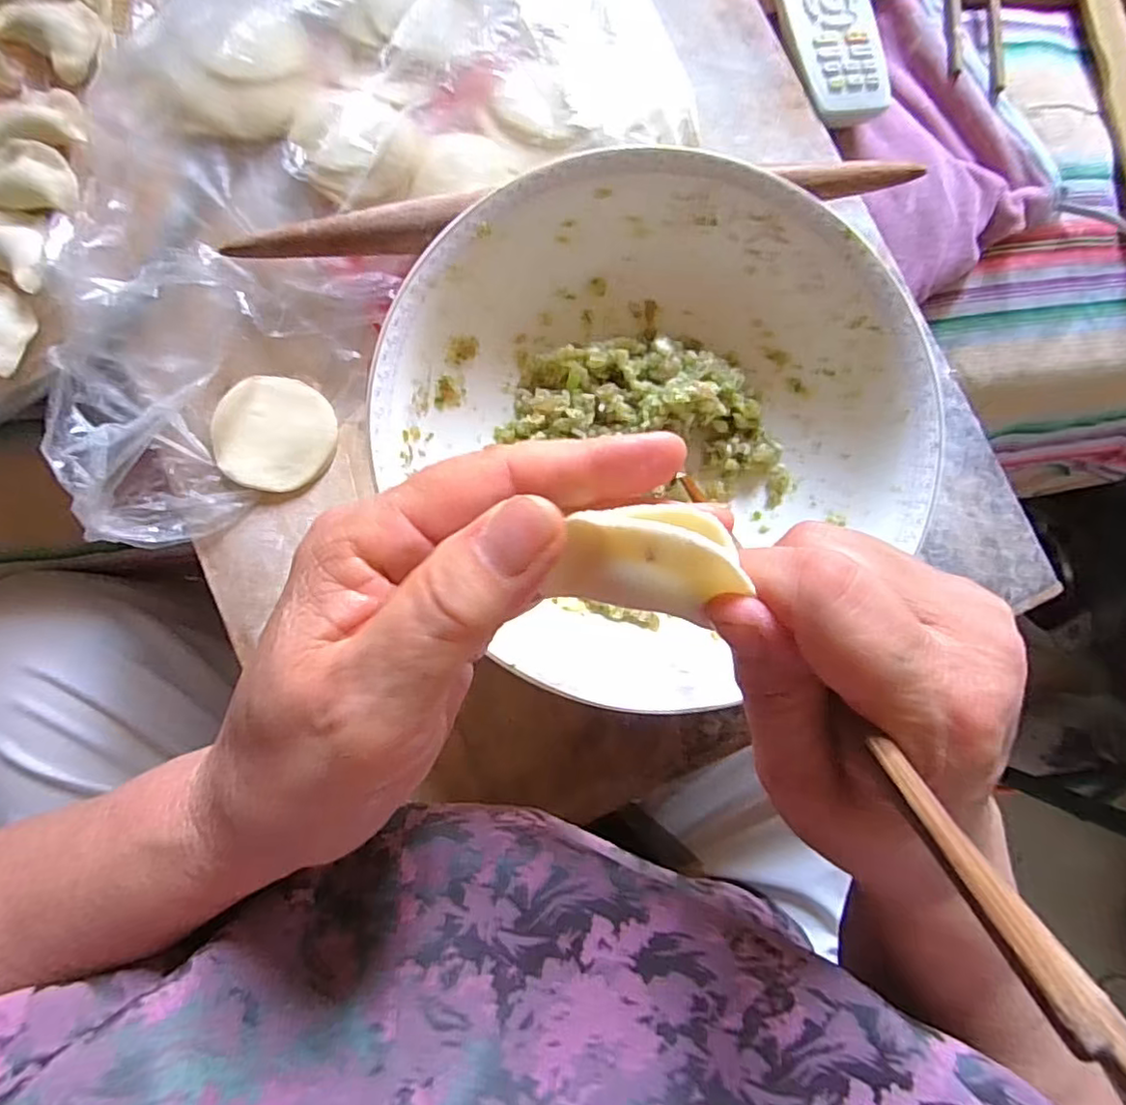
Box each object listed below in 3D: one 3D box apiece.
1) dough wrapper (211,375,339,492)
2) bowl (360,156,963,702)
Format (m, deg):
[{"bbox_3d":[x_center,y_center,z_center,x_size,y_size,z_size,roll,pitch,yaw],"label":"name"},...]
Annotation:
[{"bbox_3d":[-0.139,-0.058,0.298,0.055,0.005,0.054,0,88,-4],"label":"dough wrapper"},{"bbox_3d":[0.035,-0.048,0.272,0.214,0.073,0.223,0,88,-4],"label":"bowl"}]

